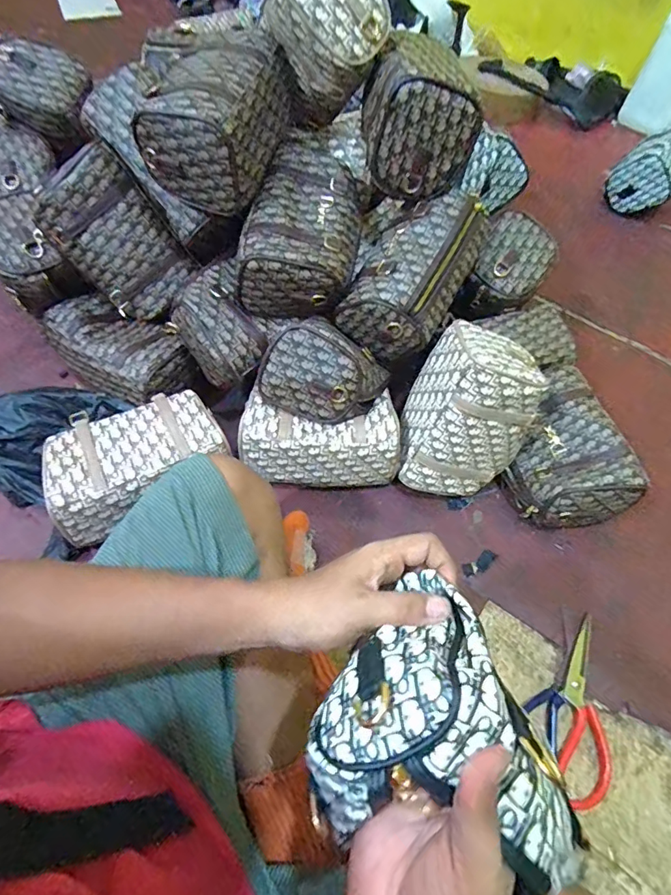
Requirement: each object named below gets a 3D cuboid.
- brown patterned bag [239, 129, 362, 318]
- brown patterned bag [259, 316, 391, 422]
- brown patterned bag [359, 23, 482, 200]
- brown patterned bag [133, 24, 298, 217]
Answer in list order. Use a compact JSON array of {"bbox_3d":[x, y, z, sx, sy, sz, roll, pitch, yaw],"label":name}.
[{"bbox_3d":[-0.041,-0.295,0.679,0.140,0.120,0.219,11,59,3],"label":"brown patterned bag"},{"bbox_3d":[-0.014,-0.107,0.658,0.167,0.103,0.101,14,59,5],"label":"brown patterned bag"},{"bbox_3d":[0.104,-0.442,0.633,0.132,0.129,0.182,0,59,-4],"label":"brown patterned bag"},{"bbox_3d":[-0.147,-0.422,0.630,0.136,0.123,0.201,15,59,5],"label":"brown patterned bag"}]

